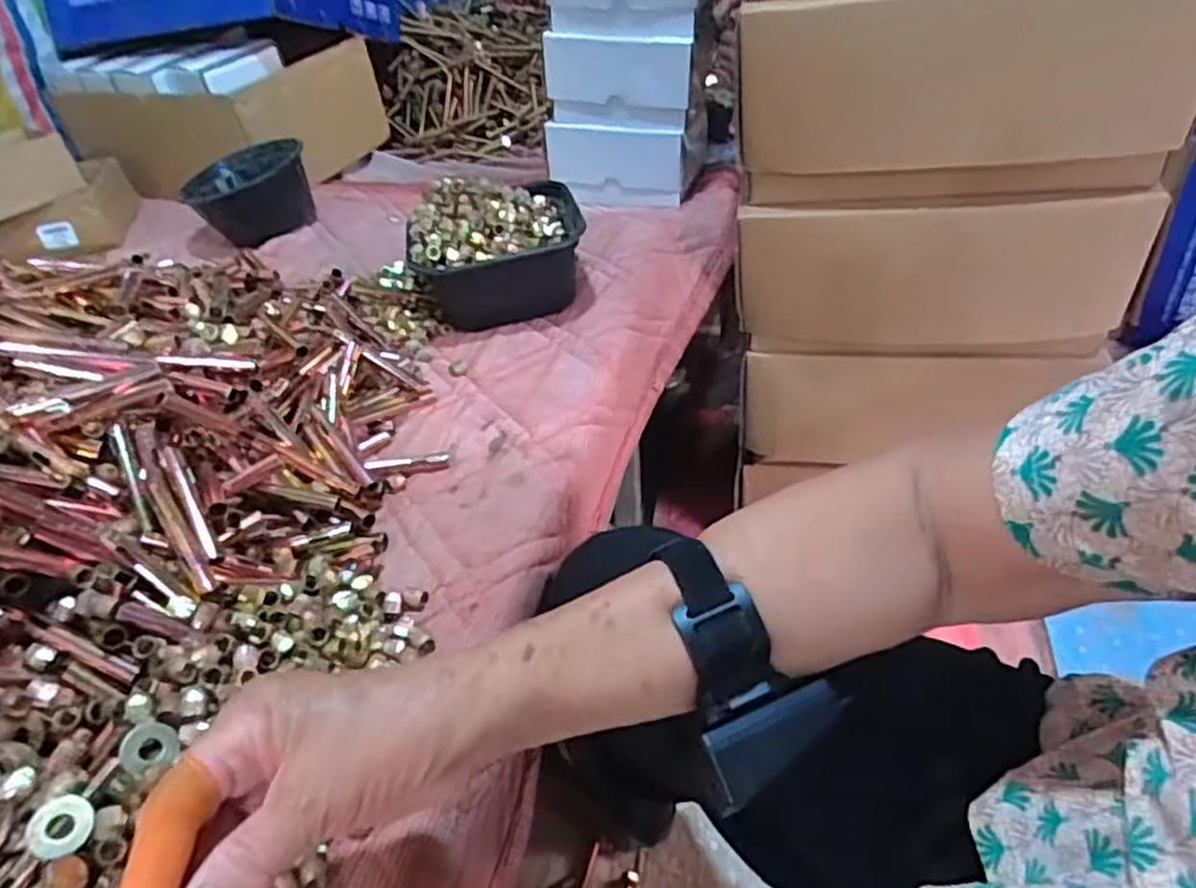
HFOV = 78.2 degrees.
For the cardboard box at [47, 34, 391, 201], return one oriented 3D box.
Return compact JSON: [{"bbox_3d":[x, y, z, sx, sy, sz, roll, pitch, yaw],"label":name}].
[{"bbox_3d":[-0.558,-0.489,1.115,0.382,0.156,0.254,8,40,17],"label":"cardboard box"}]

